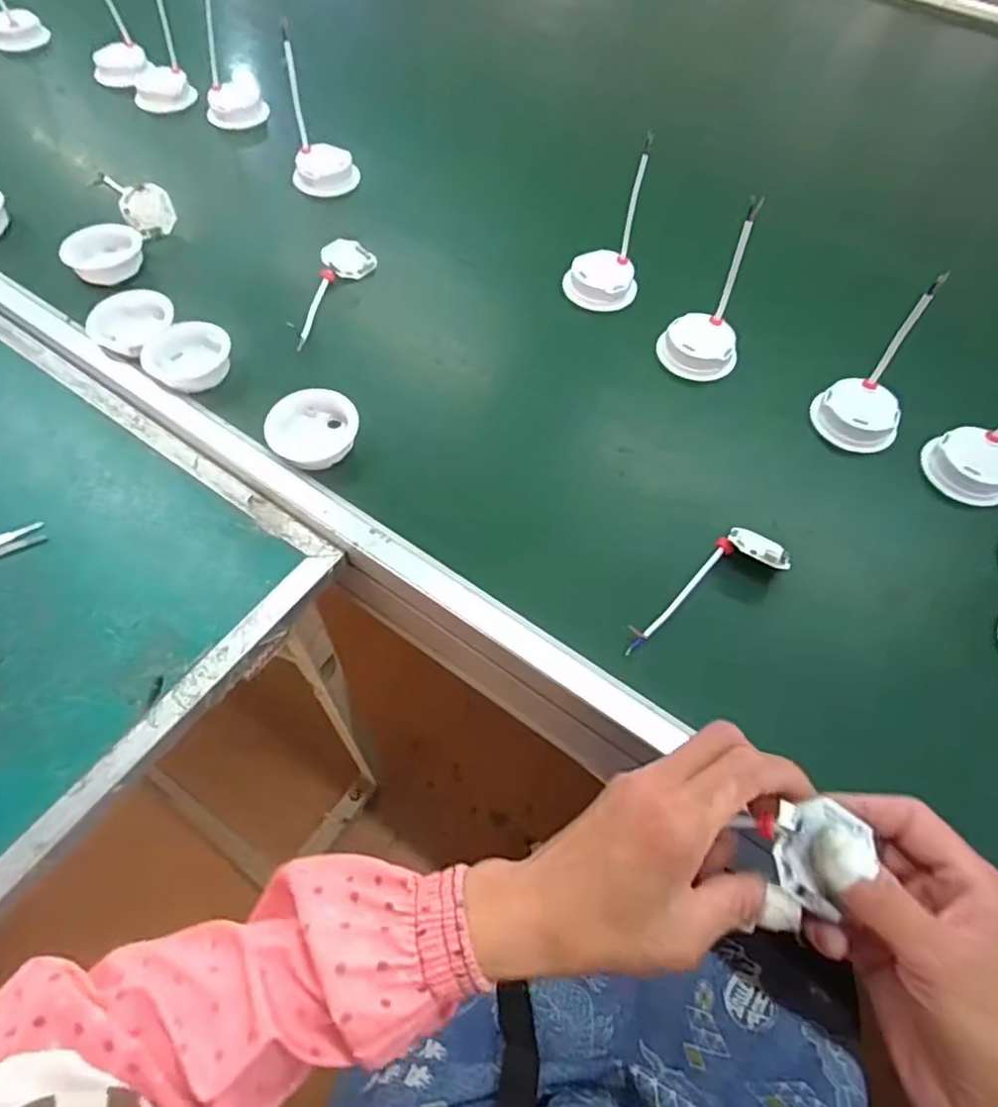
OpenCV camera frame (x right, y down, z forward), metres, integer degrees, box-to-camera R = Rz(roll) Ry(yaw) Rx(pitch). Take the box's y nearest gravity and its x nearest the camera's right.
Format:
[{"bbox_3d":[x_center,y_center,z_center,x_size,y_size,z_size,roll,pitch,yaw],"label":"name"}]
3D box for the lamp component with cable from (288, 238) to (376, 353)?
[{"bbox_3d":[-0.169,-0.253,0.648,0.044,0.025,0.161,18,61,7],"label":"lamp component with cable"}]

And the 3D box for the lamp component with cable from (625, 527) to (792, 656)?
[{"bbox_3d":[0.151,0.030,0.482,0.136,0.031,0.048,-38,68,-21],"label":"lamp component with cable"}]

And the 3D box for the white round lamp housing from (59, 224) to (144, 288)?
[{"bbox_3d":[-0.382,-0.289,0.654,0.072,0.032,0.059,-28,65,-17],"label":"white round lamp housing"}]

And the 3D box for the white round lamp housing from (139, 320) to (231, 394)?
[{"bbox_3d":[-0.274,-0.170,0.591,0.068,0.037,0.064,1,60,-2],"label":"white round lamp housing"}]

